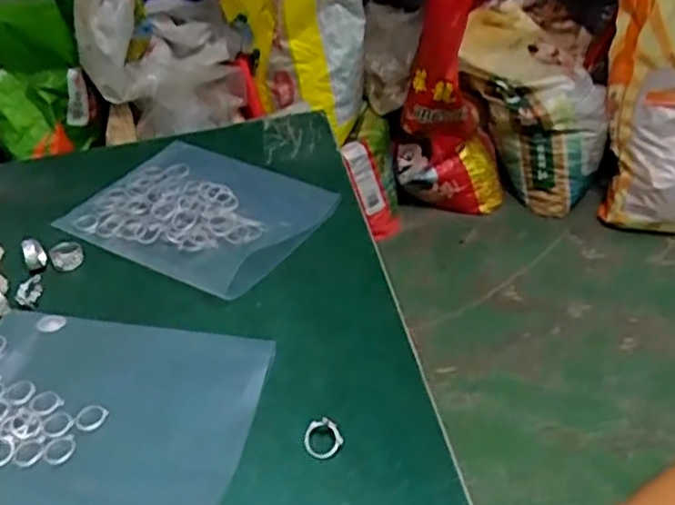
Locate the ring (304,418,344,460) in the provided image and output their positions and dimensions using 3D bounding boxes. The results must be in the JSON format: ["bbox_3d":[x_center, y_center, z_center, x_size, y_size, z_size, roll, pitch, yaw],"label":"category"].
[{"bbox_3d":[-0.008,0.106,0.392,0.021,0.007,0.023,-3,41,2],"label":"ring"}]

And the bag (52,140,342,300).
[{"bbox_3d":[-0.110,-0.040,0.560,0.206,0.028,0.143,23,48,28],"label":"bag"}]

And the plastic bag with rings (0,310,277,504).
[{"bbox_3d":[-0.150,0.097,0.420,0.197,0.014,0.147,4,41,10],"label":"plastic bag with rings"}]

